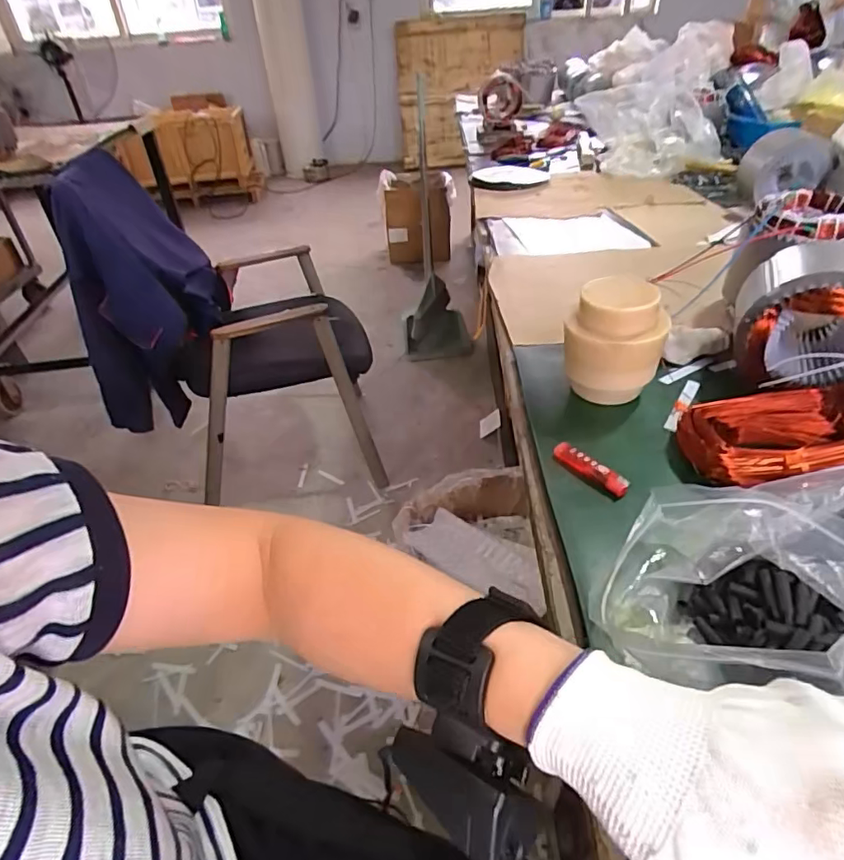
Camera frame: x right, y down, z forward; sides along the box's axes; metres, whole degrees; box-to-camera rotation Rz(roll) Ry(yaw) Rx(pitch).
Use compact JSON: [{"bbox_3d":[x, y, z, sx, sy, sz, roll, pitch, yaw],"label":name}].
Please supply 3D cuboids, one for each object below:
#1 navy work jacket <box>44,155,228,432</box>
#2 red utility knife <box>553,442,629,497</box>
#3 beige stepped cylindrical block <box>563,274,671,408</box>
[{"bbox_3d":[-0.674,-0.343,1.361,0.294,0.553,0.500,-14,38,-13],"label":"navy work jacket"},{"bbox_3d":[0.169,0.038,0.540,0.019,0.013,0.084,-30,44,-31],"label":"red utility knife"},{"bbox_3d":[0.225,-0.099,0.625,0.108,0.147,0.089,11,39,19],"label":"beige stepped cylindrical block"}]

